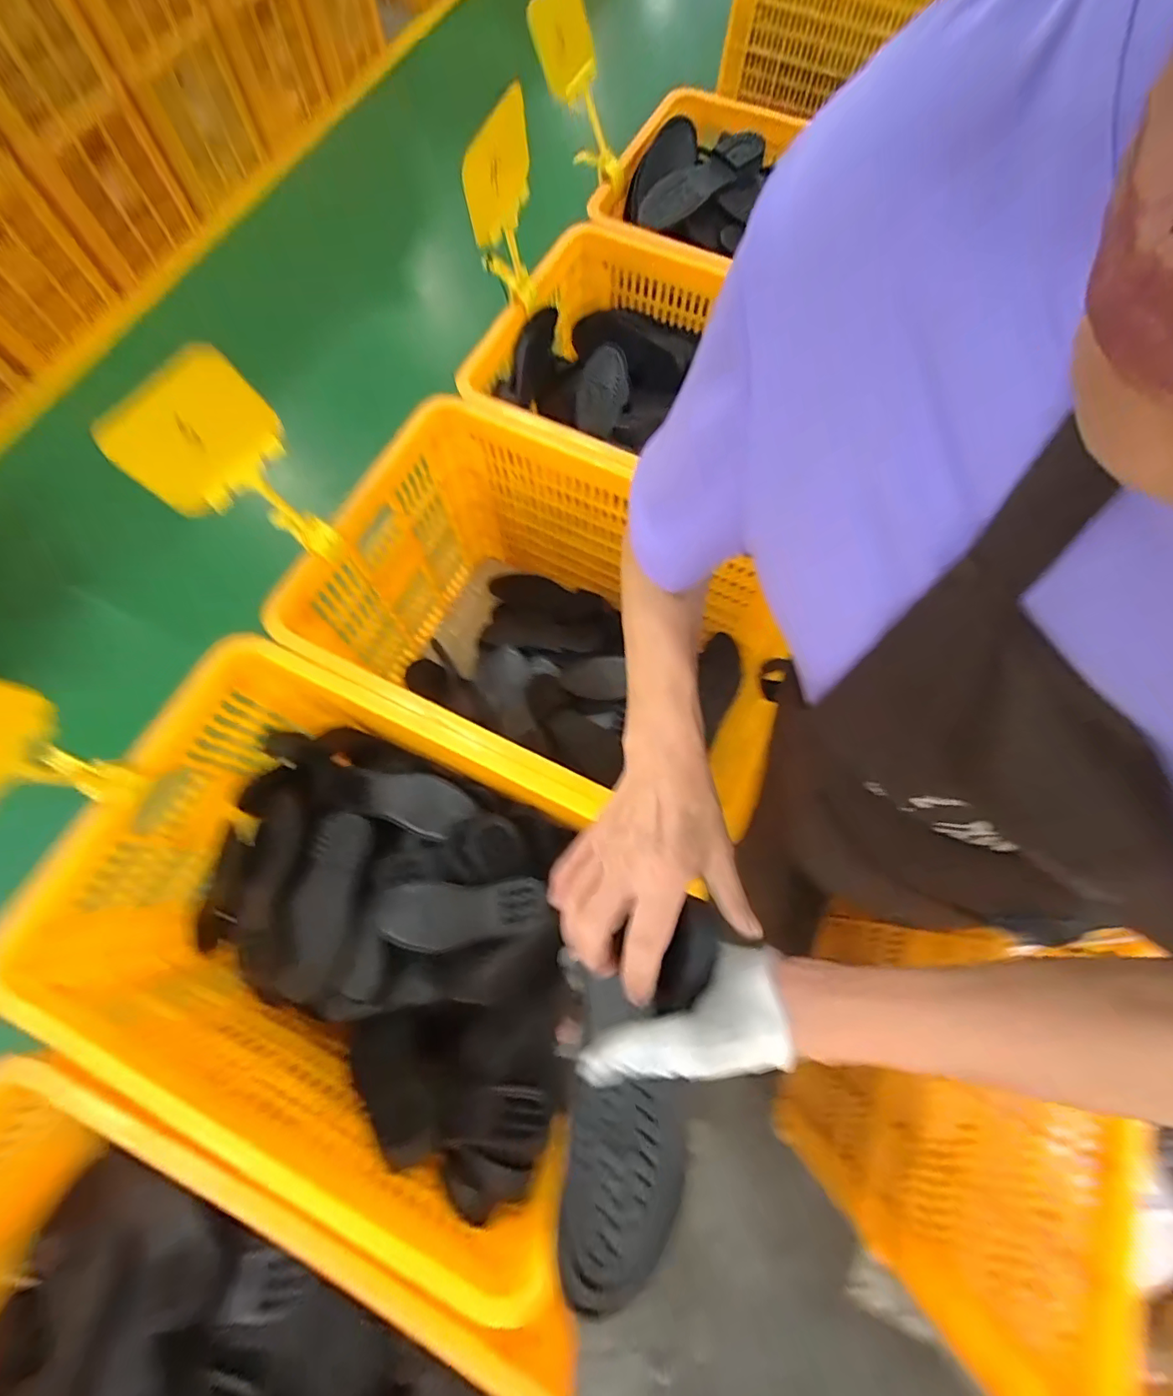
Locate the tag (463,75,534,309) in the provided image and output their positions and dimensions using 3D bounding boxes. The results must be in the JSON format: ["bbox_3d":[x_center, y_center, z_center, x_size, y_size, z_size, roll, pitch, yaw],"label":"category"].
[{"bbox_3d":[-0.115,-0.619,0.700,0.029,0.238,0.109,42,75,4],"label":"tag"}]

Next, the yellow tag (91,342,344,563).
[{"bbox_3d":[-0.366,-0.234,0.584,0.142,0.236,0.032,-39,62,-1],"label":"yellow tag"}]

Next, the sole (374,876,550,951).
[{"bbox_3d":[-0.157,0.265,0.663,0.221,0.019,0.074,-9,71,9],"label":"sole"}]

